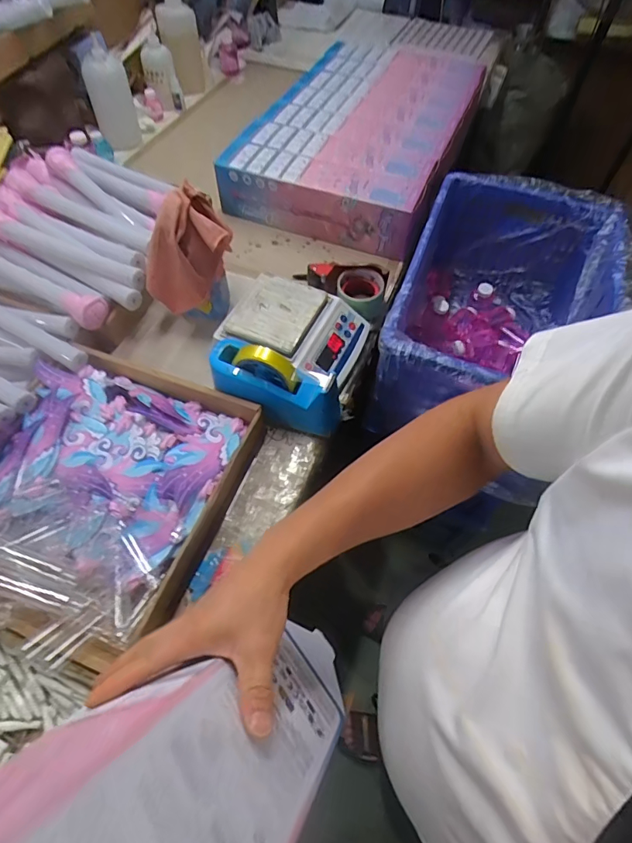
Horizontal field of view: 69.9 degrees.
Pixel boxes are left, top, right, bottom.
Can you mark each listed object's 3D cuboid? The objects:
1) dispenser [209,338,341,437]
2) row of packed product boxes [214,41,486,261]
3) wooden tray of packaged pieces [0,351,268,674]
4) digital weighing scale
[{"bbox_3d":[-0.059,-0.059,0.673,0.202,0.099,0.076,21,60,11],"label":"dispenser"},{"bbox_3d":[0.105,-0.696,1.076,0.439,0.118,0.708,19,60,10],"label":"row of packed product boxes"},{"bbox_3d":[-0.302,0.079,0.609,0.356,0.059,0.387,22,60,11],"label":"wooden tray of packaged pieces"},{"bbox_3d":[-0.037,-0.153,0.760,0.224,0.068,0.190,19,60,9],"label":"digital weighing scale"}]

